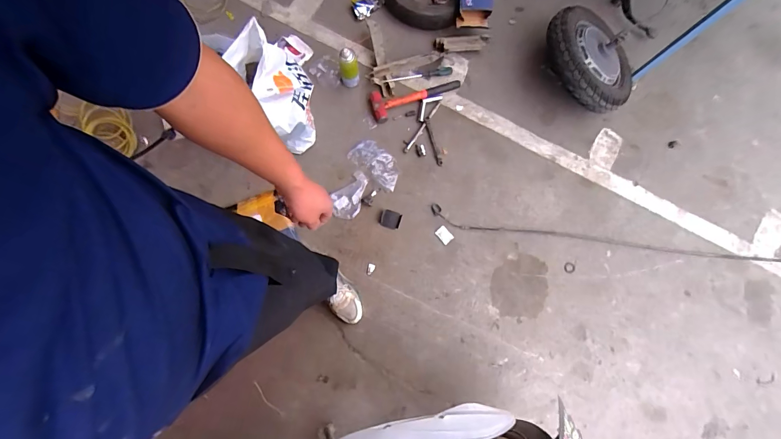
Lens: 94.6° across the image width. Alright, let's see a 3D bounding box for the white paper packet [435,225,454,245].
[{"bbox_3d":[0.192,0.057,1.289,0.042,0.007,0.060,-43,81,-7],"label":"white paper packet"}]

